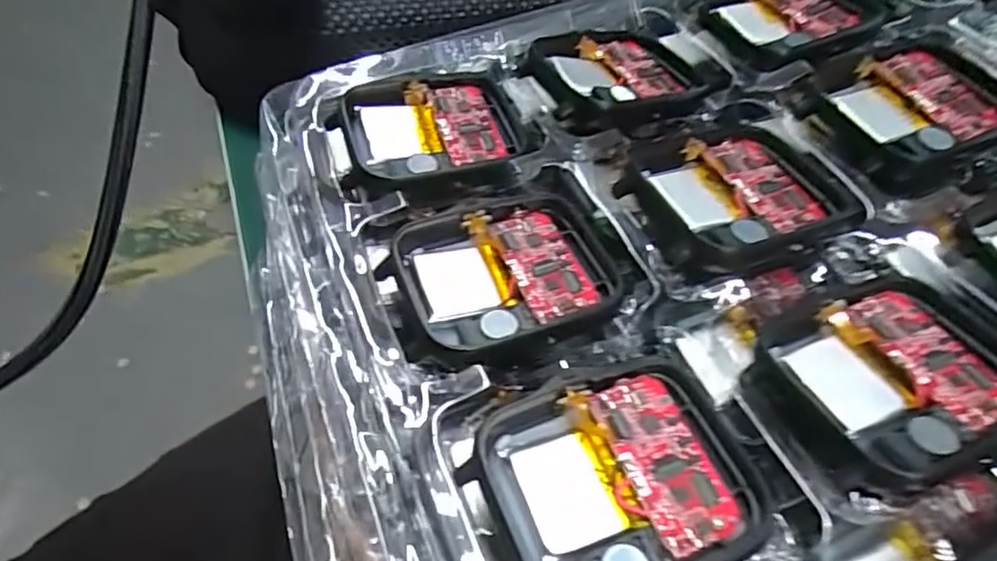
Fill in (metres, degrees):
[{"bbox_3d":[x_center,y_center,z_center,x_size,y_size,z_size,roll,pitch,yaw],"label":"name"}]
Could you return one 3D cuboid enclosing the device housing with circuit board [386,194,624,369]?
[{"bbox_3d":[0.001,-0.002,0.130,0.046,0.008,0.038,-17,55,-11],"label":"device housing with circuit board"}]

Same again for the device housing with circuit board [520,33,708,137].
[{"bbox_3d":[0.031,-0.057,0.170,0.045,0.011,0.039,-23,56,-15],"label":"device housing with circuit board"}]

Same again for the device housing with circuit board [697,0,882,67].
[{"bbox_3d":[0.088,-0.078,0.183,0.050,0.008,0.037,-19,55,-12],"label":"device housing with circuit board"}]

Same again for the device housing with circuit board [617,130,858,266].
[{"bbox_3d":[0.054,-0.021,0.143,0.046,0.007,0.036,-23,56,-15],"label":"device housing with circuit board"}]

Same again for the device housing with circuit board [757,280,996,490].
[{"bbox_3d":[0.074,0.017,0.115,0.043,0.007,0.036,-16,55,-10],"label":"device housing with circuit board"}]

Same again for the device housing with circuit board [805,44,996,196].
[{"bbox_3d":[0.104,-0.043,0.156,0.047,0.009,0.037,-21,56,-14],"label":"device housing with circuit board"}]

